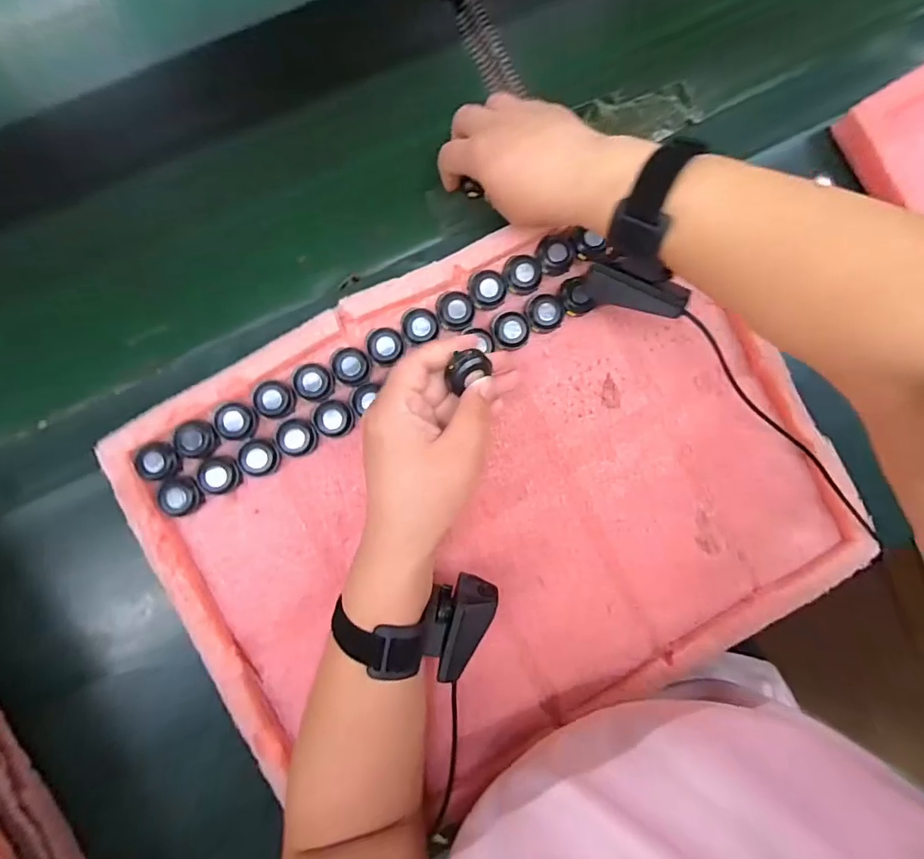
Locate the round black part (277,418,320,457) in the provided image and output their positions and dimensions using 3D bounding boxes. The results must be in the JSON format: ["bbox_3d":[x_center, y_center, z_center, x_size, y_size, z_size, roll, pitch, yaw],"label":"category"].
[{"bbox_3d":[-0.122,0.006,0.353,0.028,0.009,0.027,0,85,-3],"label":"round black part"}]

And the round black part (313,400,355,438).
[{"bbox_3d":[-0.096,-0.008,0.355,0.030,0.009,0.027,17,84,-2],"label":"round black part"}]

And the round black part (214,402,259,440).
[{"bbox_3d":[-0.166,-0.006,0.348,0.028,0.007,0.026,0,85,-3],"label":"round black part"}]

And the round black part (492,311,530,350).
[{"bbox_3d":[0.038,-0.078,0.368,0.027,0.007,0.030,-21,87,-5],"label":"round black part"}]

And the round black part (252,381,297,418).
[{"bbox_3d":[-0.139,-0.023,0.350,0.028,0.009,0.026,0,85,-3],"label":"round black part"}]

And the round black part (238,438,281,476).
[{"bbox_3d":[-0.150,0.020,0.351,0.027,0.014,0.026,0,85,-3],"label":"round black part"}]

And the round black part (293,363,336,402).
[{"bbox_3d":[-0.110,-0.035,0.355,0.028,0.010,0.027,0,85,-3],"label":"round black part"}]

